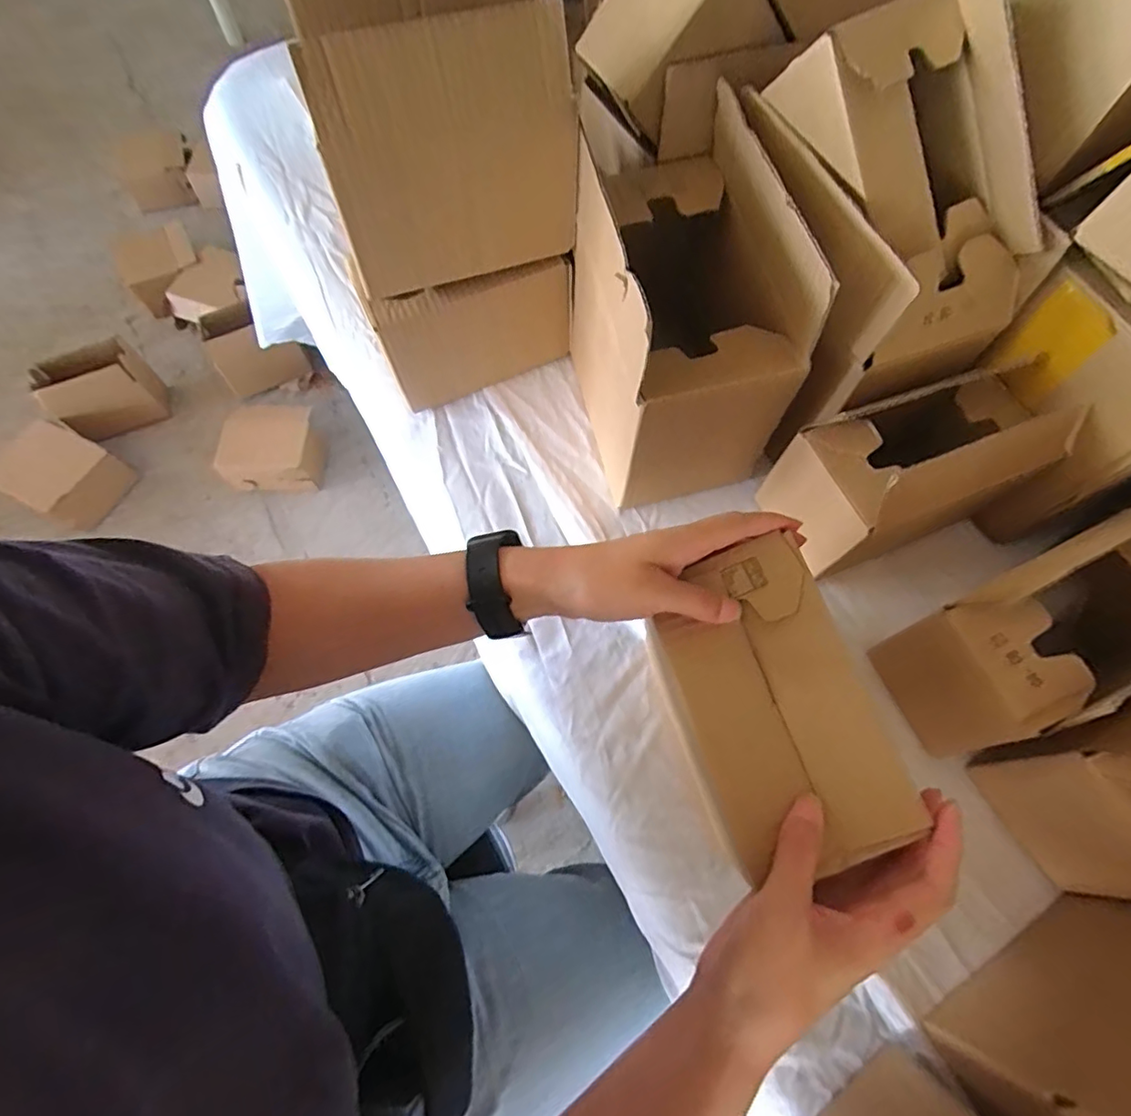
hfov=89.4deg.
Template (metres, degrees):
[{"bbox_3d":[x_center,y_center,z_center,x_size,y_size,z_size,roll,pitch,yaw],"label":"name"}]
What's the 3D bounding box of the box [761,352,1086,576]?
[{"bbox_3d":[0.278,-0.076,0.458,0.183,0.133,0.090,-20,70,-10],"label":"box"}]

